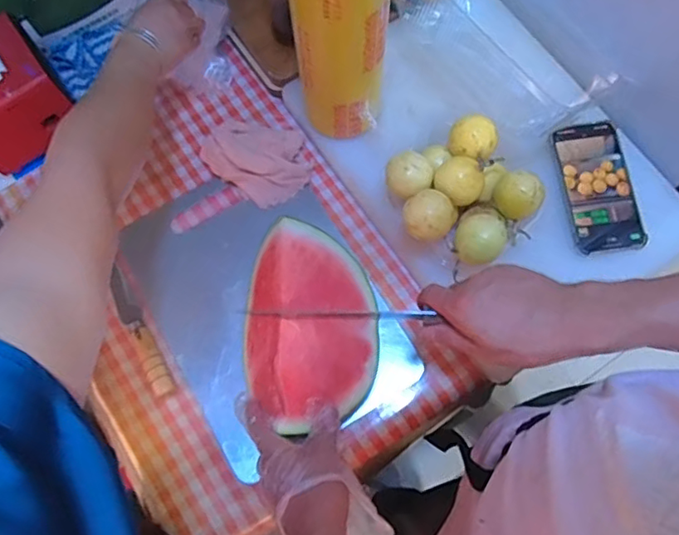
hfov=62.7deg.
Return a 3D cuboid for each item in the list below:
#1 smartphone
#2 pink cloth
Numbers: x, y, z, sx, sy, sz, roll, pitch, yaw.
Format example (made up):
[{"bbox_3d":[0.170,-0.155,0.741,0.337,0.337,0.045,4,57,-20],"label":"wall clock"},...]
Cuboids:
[{"bbox_3d":[0.296,-0.094,0.642,0.081,0.012,0.155,-7,74,0],"label":"smartphone"},{"bbox_3d":[-0.099,-0.142,0.687,0.133,0.039,0.102,36,78,11],"label":"pink cloth"}]

